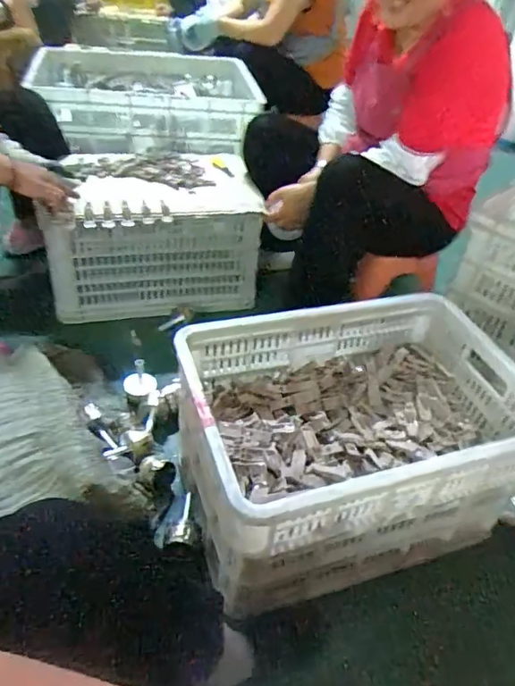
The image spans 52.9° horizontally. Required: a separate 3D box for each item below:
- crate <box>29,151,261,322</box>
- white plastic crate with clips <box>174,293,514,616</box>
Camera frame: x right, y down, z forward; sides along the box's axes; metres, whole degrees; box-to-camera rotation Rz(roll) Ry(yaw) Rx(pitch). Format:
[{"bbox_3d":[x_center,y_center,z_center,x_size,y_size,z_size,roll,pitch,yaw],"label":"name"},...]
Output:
[{"bbox_3d":[-0.299,-0.334,1.496,0.559,0.318,0.447,-6,41,-16],"label":"crate"},{"bbox_3d":[0.164,0.159,0.906,0.553,0.284,0.372,-8,42,-19],"label":"white plastic crate with clips"}]

